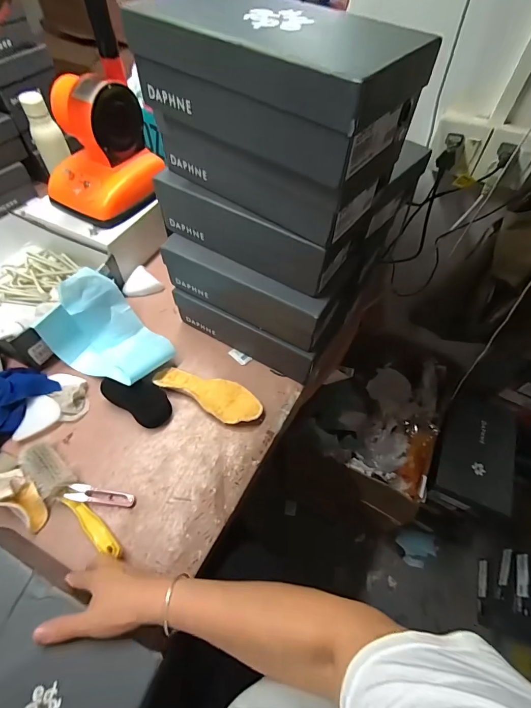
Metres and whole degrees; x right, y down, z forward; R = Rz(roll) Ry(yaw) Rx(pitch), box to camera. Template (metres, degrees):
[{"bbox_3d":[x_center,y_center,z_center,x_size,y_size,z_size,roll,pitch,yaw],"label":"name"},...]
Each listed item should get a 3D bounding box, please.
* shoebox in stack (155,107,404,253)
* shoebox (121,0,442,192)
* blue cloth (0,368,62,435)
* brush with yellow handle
[{"bbox_3d":[0.007,-0.274,0.480,0.296,0.093,0.165,34,62,17],"label":"shoebox in stack"},{"bbox_3d":[0.004,-0.304,0.394,0.299,0.111,0.155,31,61,16],"label":"shoebox"},{"bbox_3d":[-0.441,0.071,0.598,0.105,0.037,0.132,34,62,17],"label":"blue cloth"},{"bbox_3d":[-0.288,0.214,0.525,0.220,0.035,0.047,34,62,17],"label":"brush with yellow handle"}]

